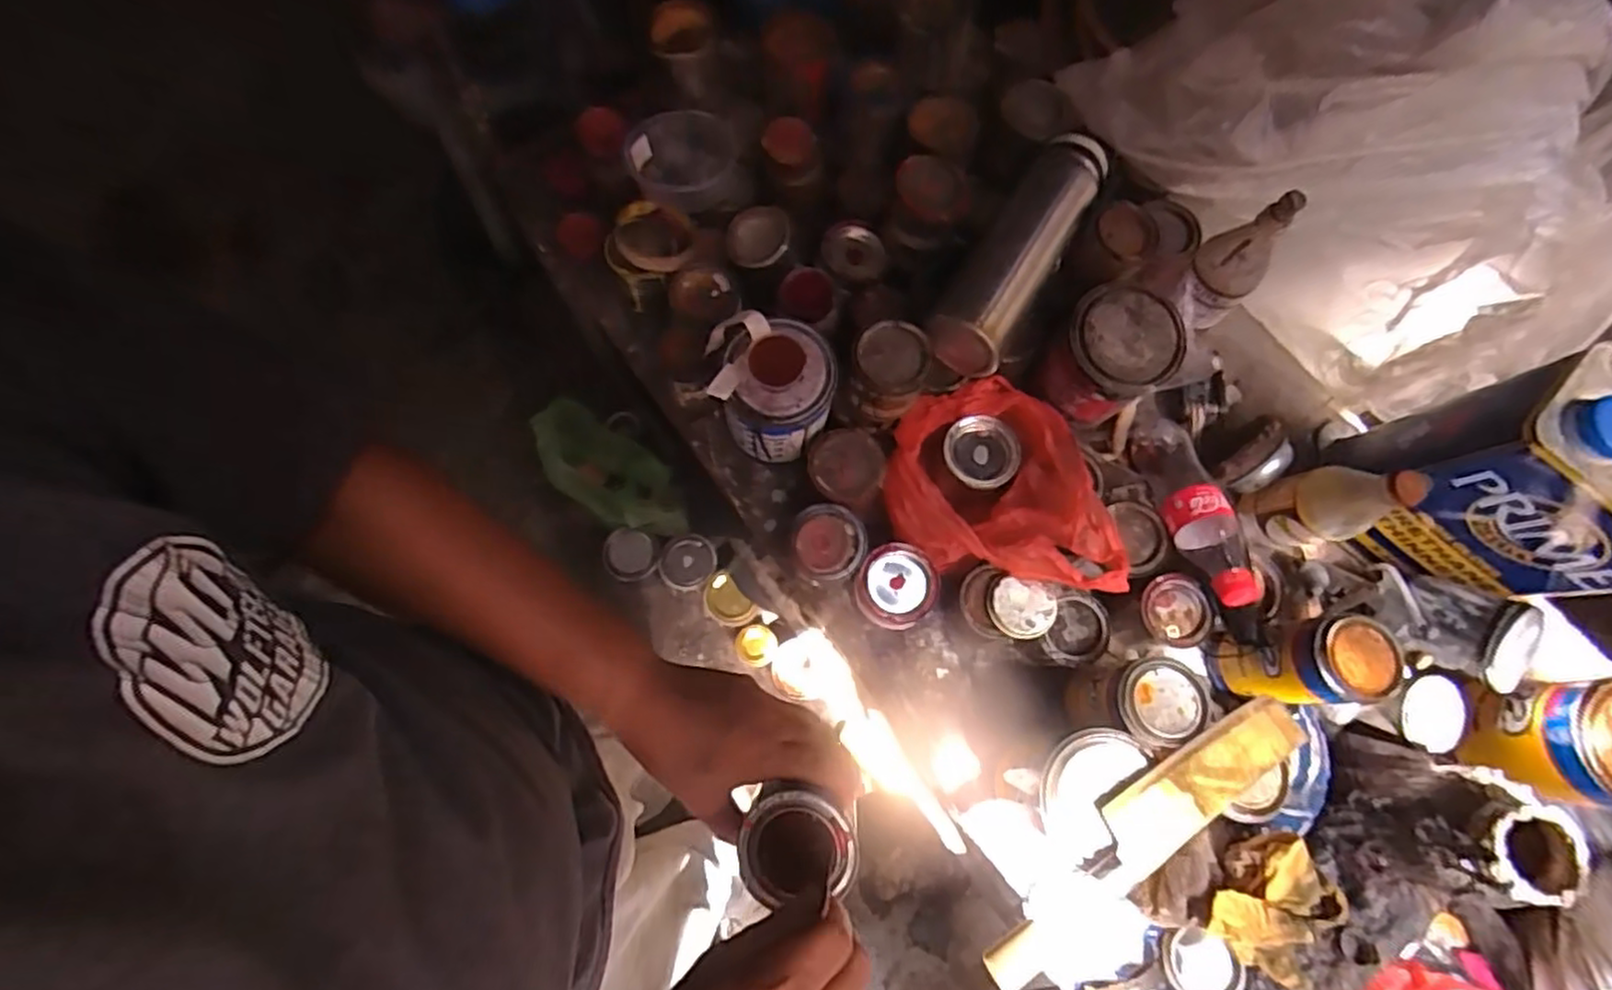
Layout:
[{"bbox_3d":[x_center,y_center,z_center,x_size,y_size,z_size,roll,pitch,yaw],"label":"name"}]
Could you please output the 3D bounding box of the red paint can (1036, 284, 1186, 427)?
[{"bbox_3d":[0.291,-0.129,0.686,0.098,0.109,0.105,0,72,-1],"label":"red paint can"}]

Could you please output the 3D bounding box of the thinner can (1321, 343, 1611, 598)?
[{"bbox_3d":[0.596,0.000,0.591,0.177,0.214,0.109,38,76,10],"label":"thinner can"}]

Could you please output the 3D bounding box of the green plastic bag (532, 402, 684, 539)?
[{"bbox_3d":[-0.352,-0.035,1.280,0.314,0.078,0.146,39,75,-10],"label":"green plastic bag"}]

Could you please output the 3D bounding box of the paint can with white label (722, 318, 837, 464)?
[{"bbox_3d":[-0.024,-0.097,0.664,0.095,0.135,0.096,0,72,-1],"label":"paint can with white label"}]

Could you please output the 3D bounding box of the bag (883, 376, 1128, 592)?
[{"bbox_3d":[0.166,0.003,0.654,0.169,0.122,0.220,-10,73,-4],"label":"bag"}]

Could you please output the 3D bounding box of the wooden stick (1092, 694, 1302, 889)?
[{"bbox_3d":[0.299,0.215,0.533,0.179,0.021,0.055,-31,76,-10],"label":"wooden stick"}]

